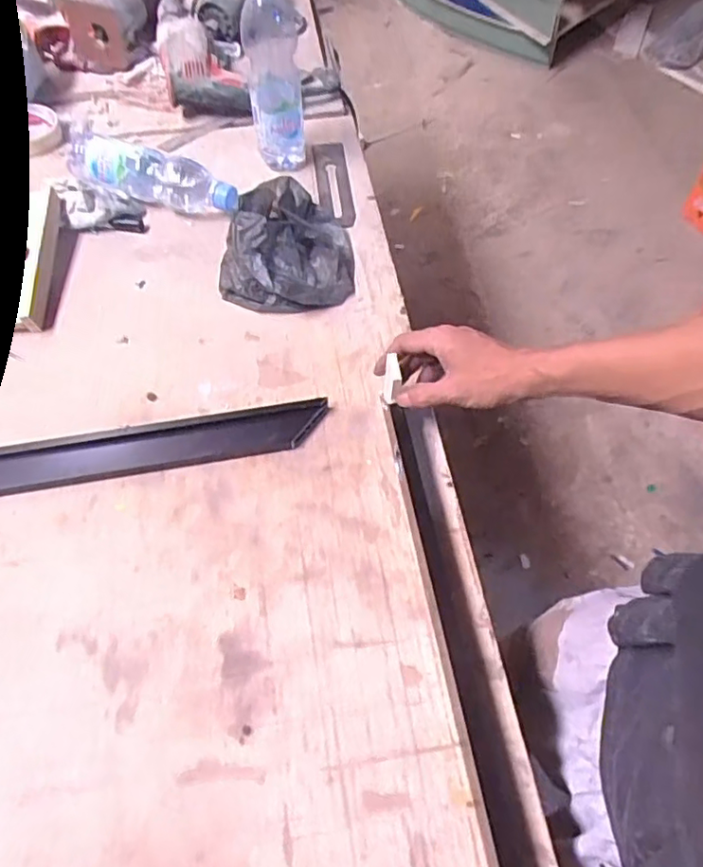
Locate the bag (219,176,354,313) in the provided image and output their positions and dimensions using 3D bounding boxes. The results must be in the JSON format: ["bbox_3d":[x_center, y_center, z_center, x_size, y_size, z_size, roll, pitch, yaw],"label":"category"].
[{"bbox_3d":[-0.077,-0.233,0.740,0.159,0.073,0.179,1,58,0],"label":"bag"}]

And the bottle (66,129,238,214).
[{"bbox_3d":[-0.269,-0.326,0.802,0.245,0.068,0.085,22,61,13],"label":"bottle"}]

